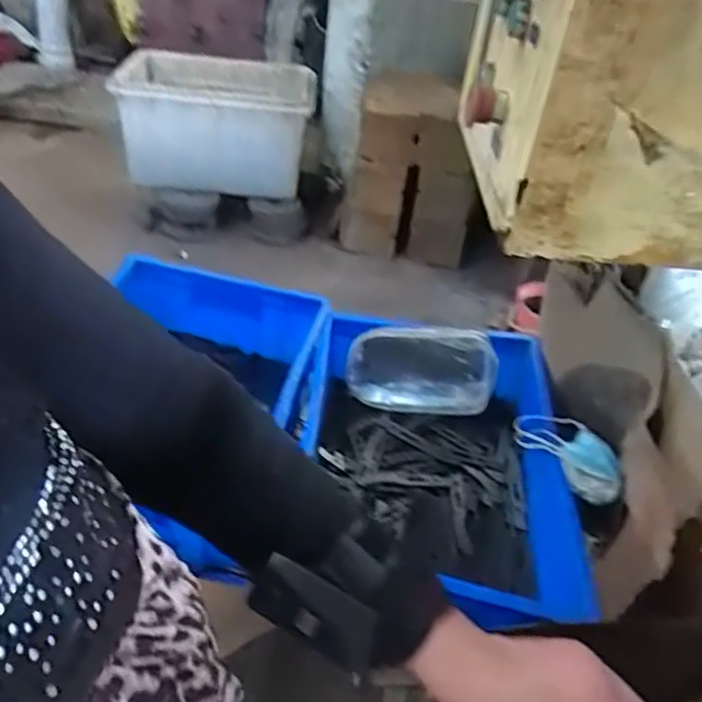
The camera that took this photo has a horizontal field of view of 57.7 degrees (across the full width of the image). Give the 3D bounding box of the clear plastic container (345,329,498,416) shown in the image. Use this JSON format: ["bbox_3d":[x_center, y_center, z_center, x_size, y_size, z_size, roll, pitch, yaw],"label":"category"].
[{"bbox_3d":[0.097,0.022,0.877,0.192,0.115,0.055,8,10,10],"label":"clear plastic container"}]

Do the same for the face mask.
[{"bbox_3d":[0.242,0.109,0.714,0.056,0.044,0.136,-23,49,-30],"label":"face mask"}]

